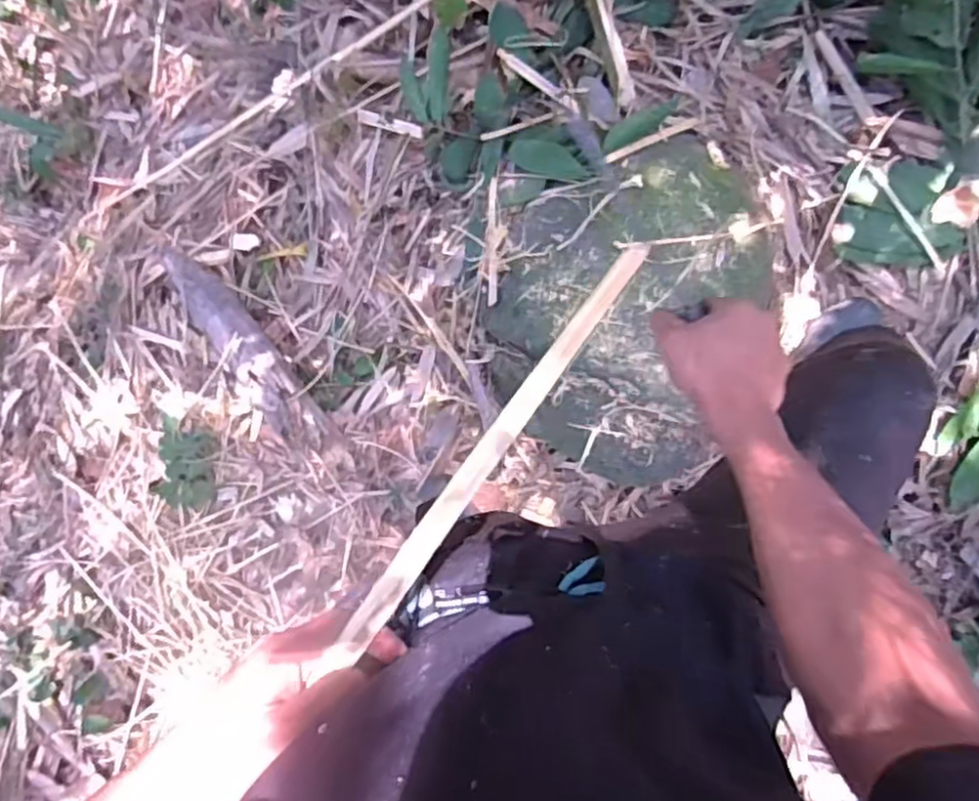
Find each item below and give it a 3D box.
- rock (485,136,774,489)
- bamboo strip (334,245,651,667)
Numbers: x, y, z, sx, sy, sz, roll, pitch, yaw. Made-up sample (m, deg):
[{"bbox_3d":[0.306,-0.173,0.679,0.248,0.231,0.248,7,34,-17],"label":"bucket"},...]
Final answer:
[{"bbox_3d":[0.240,-0.122,1.133,0.446,0.252,0.496,-20,87,-3],"label":"rock"},{"bbox_3d":[0.013,0.015,0.432,0.017,0.011,0.328,37,68,1],"label":"bamboo strip"}]

